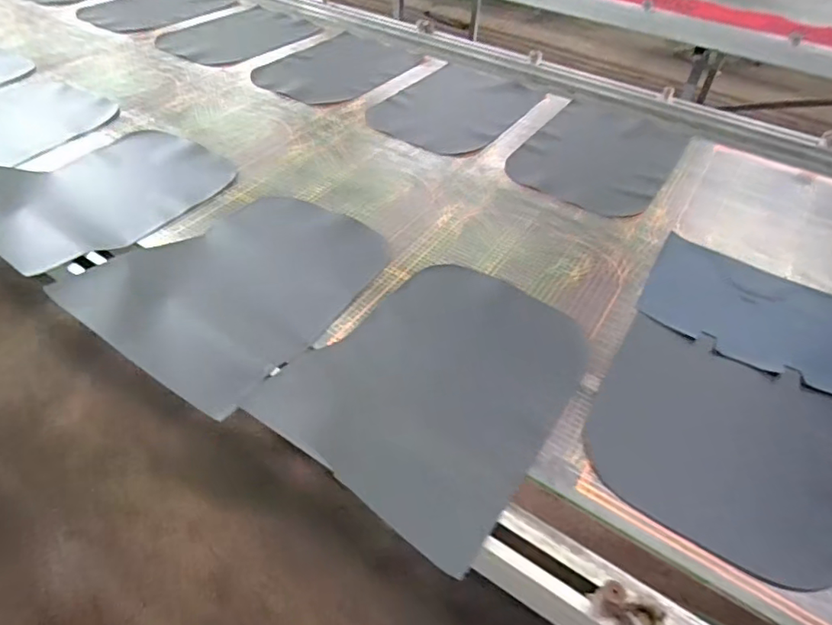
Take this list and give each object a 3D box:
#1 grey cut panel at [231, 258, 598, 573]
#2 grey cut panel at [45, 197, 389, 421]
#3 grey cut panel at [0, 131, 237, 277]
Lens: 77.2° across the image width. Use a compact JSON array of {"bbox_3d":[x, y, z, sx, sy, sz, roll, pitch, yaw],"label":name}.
[{"bbox_3d":[0.040,0.076,0.720,0.326,0.067,0.434,30,51,22],"label":"grey cut panel"},{"bbox_3d":[-0.267,-0.069,0.825,0.329,0.062,0.452,25,49,18],"label":"grey cut panel"},{"bbox_3d":[-0.571,-0.245,0.948,0.300,0.080,0.434,26,50,19],"label":"grey cut panel"}]

